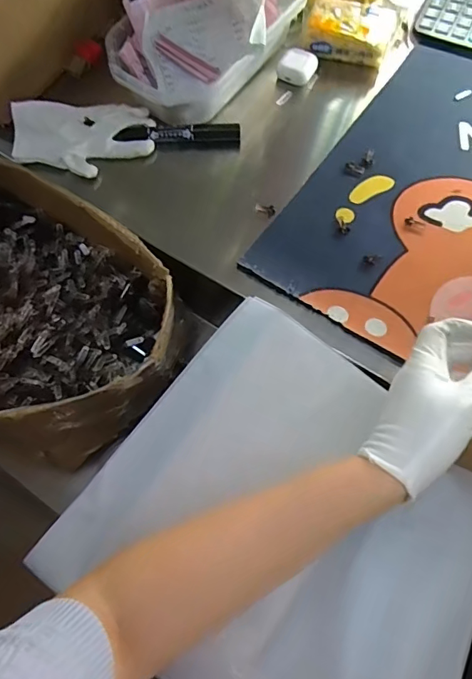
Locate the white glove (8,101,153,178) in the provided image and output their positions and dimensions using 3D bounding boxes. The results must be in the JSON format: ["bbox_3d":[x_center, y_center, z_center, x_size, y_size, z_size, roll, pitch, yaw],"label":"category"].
[{"bbox_3d":[-0.188,-0.247,0.587,0.171,0.021,0.111,-4,68,1],"label":"white glove"}]

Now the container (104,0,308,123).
[{"bbox_3d":[-0.033,-0.384,0.589,0.180,0.086,0.268,24,71,12],"label":"container"}]

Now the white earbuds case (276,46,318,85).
[{"bbox_3d":[0.081,-0.348,0.615,0.044,0.026,0.047,32,73,14],"label":"white earbuds case"}]

